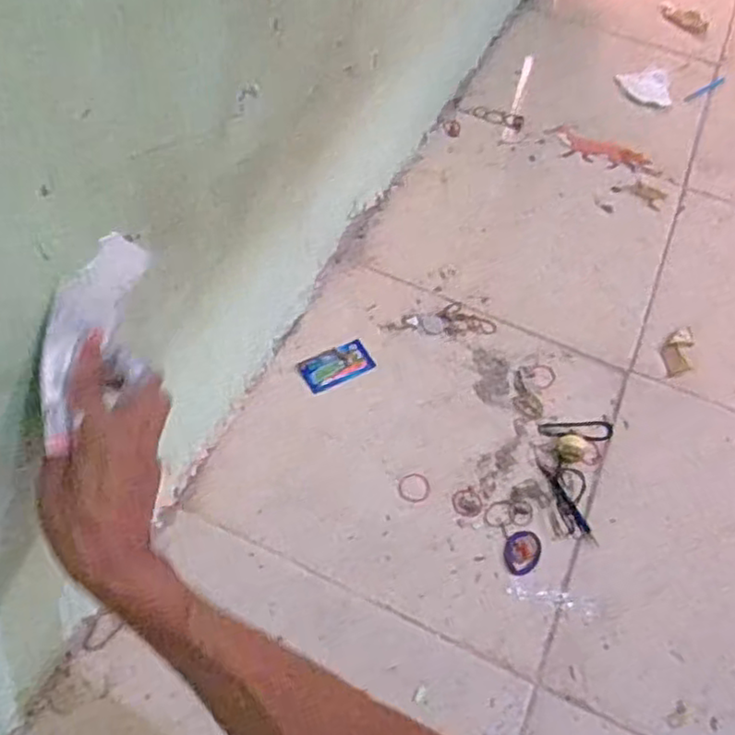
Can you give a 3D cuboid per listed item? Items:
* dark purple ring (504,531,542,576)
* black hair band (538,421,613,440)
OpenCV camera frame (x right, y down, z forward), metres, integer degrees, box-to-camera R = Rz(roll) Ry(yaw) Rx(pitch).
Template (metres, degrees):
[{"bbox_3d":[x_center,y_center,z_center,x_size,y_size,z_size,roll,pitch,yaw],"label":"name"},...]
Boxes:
[{"bbox_3d":[0.156,0.186,0.693,0.034,0.004,0.046,21,55,10],"label":"dark purple ring"},{"bbox_3d":[0.240,0.072,0.782,0.088,0.004,0.027,-2,54,-7],"label":"black hair band"}]

